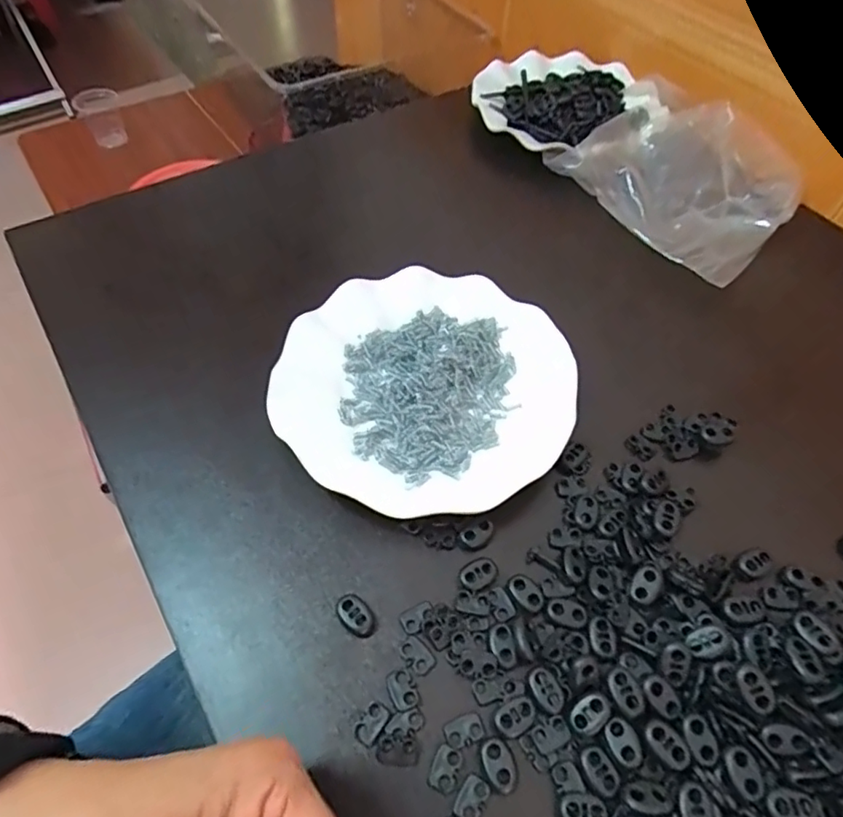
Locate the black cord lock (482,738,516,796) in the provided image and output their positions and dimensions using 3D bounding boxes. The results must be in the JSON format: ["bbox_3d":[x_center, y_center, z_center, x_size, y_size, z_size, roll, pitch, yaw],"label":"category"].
[{"bbox_3d":[0.036,0.162,0.256,0.013,0.004,0.021,-13,57,-10],"label":"black cord lock"}]

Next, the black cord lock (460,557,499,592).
[{"bbox_3d":[0.032,0.089,0.305,0.021,0.004,0.015,-27,60,-18],"label":"black cord lock"}]

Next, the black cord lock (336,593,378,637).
[{"bbox_3d":[-0.033,0.107,0.291,0.023,0.004,0.014,36,62,21],"label":"black cord lock"}]

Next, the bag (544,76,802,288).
[{"bbox_3d":[0.227,-0.210,0.488,0.174,0.030,0.199,-33,62,-22],"label":"bag"}]

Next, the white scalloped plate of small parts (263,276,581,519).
[{"bbox_3d":[0.001,-0.016,0.360,0.178,0.025,0.172,1,56,-1],"label":"white scalloped plate of small parts"}]

